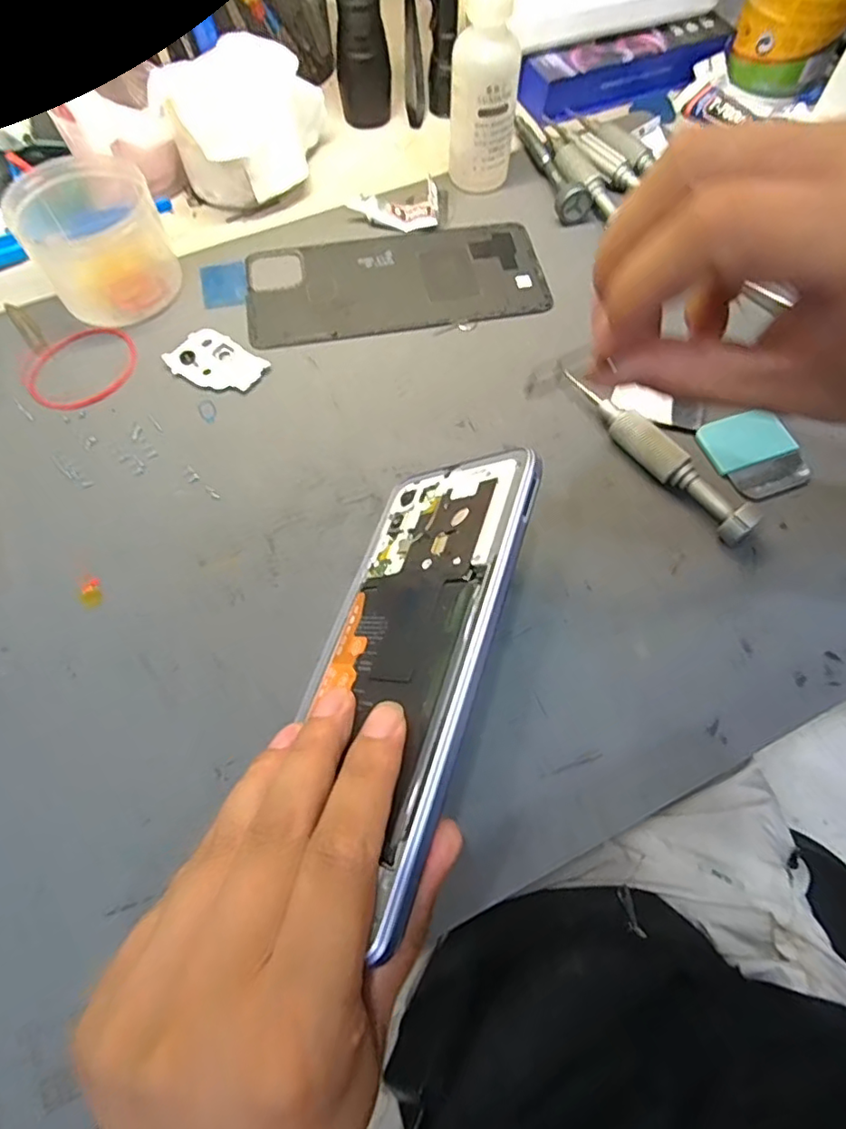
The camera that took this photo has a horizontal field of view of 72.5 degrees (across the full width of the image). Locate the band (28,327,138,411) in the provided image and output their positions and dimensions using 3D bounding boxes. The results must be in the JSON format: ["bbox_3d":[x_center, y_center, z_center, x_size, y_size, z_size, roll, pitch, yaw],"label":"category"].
[{"bbox_3d":[-0.168,-0.098,0.284,0.053,0.004,0.049,0,66,0],"label":"band"}]

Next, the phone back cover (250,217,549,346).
[{"bbox_3d":[-0.015,-0.154,0.310,0.155,0.004,0.078,-10,66,-4],"label":"phone back cover"}]

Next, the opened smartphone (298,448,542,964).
[{"bbox_3d":[-0.008,0.027,0.194,0.076,0.005,0.149,-9,53,44],"label":"opened smartphone"}]

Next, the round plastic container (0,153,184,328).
[{"bbox_3d":[-0.164,-0.164,0.291,0.063,0.043,0.068,0,66,0],"label":"round plastic container"}]

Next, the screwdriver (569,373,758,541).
[{"bbox_3d":[0.102,-0.049,0.252,0.013,0.015,0.102,-35,70,-14],"label":"screwdriver"}]

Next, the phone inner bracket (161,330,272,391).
[{"bbox_3d":[-0.101,-0.099,0.283,0.043,0.004,0.030,33,70,14],"label":"phone inner bracket"}]

